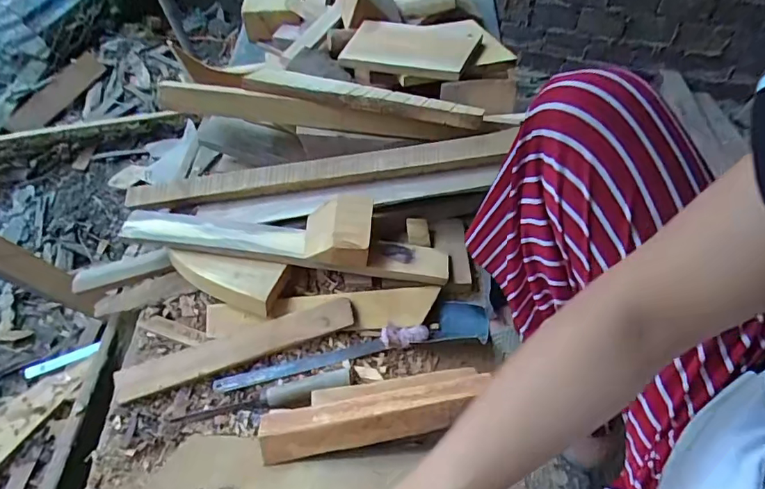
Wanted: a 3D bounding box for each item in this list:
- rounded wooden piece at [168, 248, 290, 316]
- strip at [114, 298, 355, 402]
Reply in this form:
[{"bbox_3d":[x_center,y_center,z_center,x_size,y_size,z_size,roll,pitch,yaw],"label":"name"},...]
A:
[{"bbox_3d":[-0.234,0.042,0.750,0.180,0.041,0.081,14,52,11],"label":"rounded wooden piece"},{"bbox_3d":[-0.204,0.143,0.709,0.330,0.015,0.047,-17,70,-7],"label":"strip"}]

